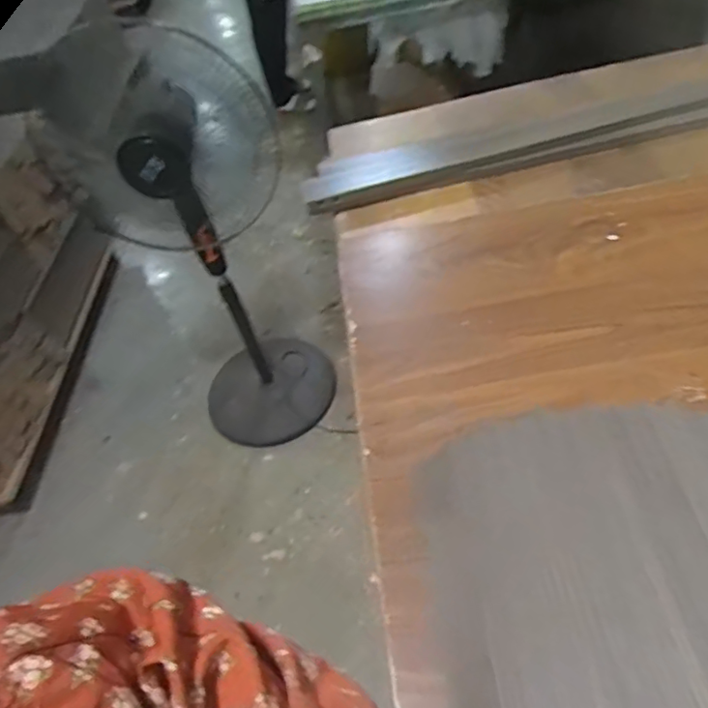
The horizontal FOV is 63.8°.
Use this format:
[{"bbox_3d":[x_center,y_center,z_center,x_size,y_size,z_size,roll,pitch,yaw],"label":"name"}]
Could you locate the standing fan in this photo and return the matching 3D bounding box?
[{"bbox_3d":[-0.276,-0.213,1.263,0.308,0.909,0.346,-12,48,1],"label":"standing fan"}]

